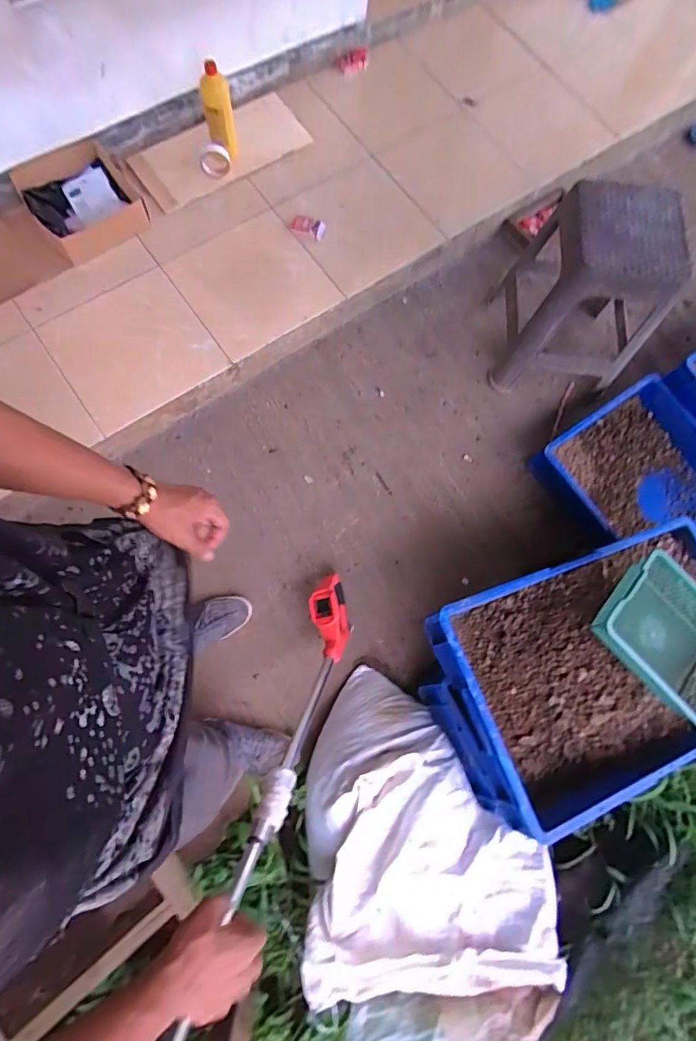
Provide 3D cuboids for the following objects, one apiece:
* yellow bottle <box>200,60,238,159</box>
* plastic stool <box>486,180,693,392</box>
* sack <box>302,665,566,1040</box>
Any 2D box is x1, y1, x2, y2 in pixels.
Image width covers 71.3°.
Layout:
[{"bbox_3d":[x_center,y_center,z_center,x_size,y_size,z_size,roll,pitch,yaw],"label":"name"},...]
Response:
[{"bbox_3d":[-0.371,-1.173,1.403,0.081,0.185,0.076,-14,76,-8],"label":"yellow bottle"},{"bbox_3d":[0.667,-0.659,1.390,0.348,0.485,0.361,7,74,-2],"label":"plastic stool"},{"bbox_3d":[0.172,0.726,1.069,0.516,0.149,0.706,-2,70,-1],"label":"sack"}]

